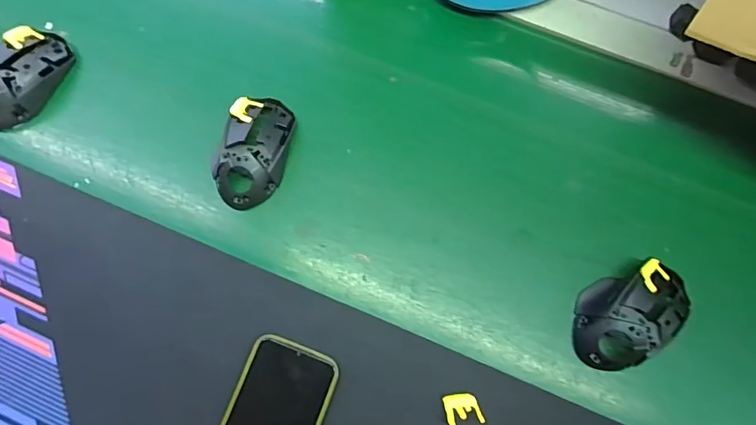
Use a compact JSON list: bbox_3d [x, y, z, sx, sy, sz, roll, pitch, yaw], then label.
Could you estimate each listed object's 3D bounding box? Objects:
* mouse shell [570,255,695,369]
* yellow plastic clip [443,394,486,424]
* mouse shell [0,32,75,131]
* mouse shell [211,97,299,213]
[{"bbox_3d":[0.232,0.092,0.417,0.116,0.036,0.072,-36,78,-10],"label":"mouse shell"},{"bbox_3d":[0.073,0.168,0.390,0.029,0.014,0.023,-9,74,-3],"label":"yellow plastic clip"},{"bbox_3d":[-0.374,-0.142,0.483,0.055,0.037,0.114,21,75,5],"label":"mouse shell"},{"bbox_3d":[-0.125,-0.063,0.456,0.064,0.033,0.117,16,75,4],"label":"mouse shell"}]

